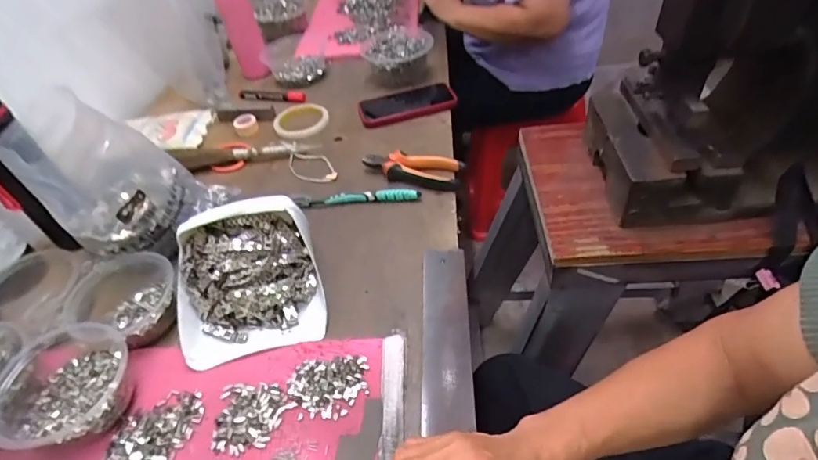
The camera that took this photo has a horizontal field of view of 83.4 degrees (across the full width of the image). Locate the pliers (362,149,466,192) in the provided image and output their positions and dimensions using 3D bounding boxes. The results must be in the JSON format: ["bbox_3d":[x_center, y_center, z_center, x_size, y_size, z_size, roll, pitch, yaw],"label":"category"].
[{"bbox_3d":[0.004,-0.086,0.668,0.147,0.029,0.058,6,47,16],"label":"pliers"}]

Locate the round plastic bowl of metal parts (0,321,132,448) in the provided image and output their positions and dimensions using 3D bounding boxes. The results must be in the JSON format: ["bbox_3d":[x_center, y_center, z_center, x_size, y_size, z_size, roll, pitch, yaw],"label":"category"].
[{"bbox_3d":[-0.325,0.152,0.435,0.110,0.053,0.113,-5,44,5],"label":"round plastic bowl of metal parts"}]

